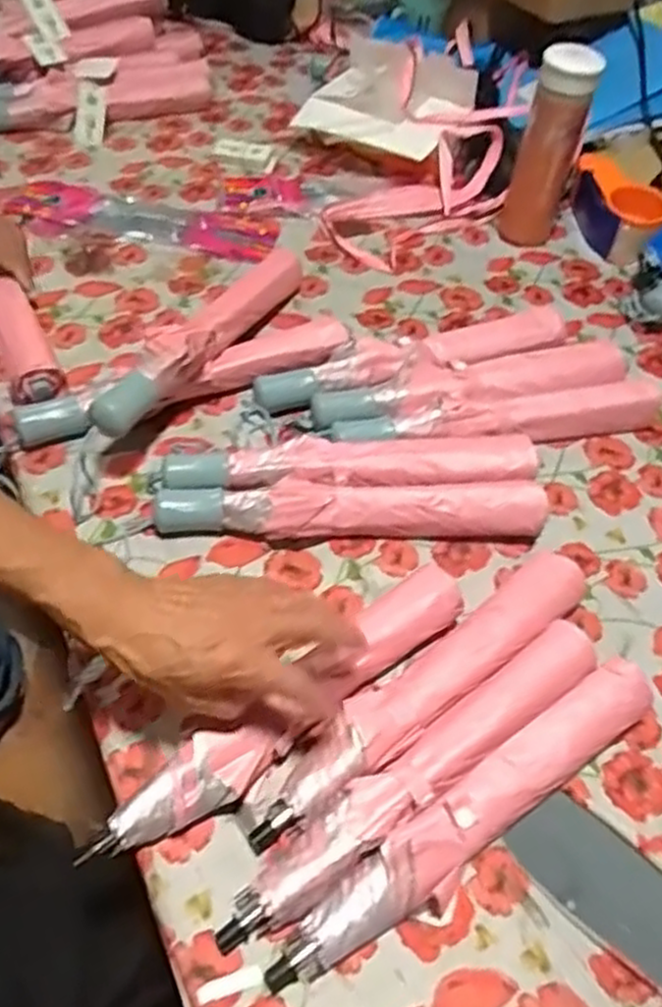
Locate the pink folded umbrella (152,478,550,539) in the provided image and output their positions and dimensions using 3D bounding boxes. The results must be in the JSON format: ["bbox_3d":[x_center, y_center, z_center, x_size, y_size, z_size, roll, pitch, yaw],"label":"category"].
[{"bbox_3d":[0.019,0.006,0.640,0.340,0.038,0.045,3,52,-3],"label":"pink folded umbrella"}]

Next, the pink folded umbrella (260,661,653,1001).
[{"bbox_3d":[0.098,0.210,0.500,0.327,0.043,0.050,-28,59,-25],"label":"pink folded umbrella"}]

